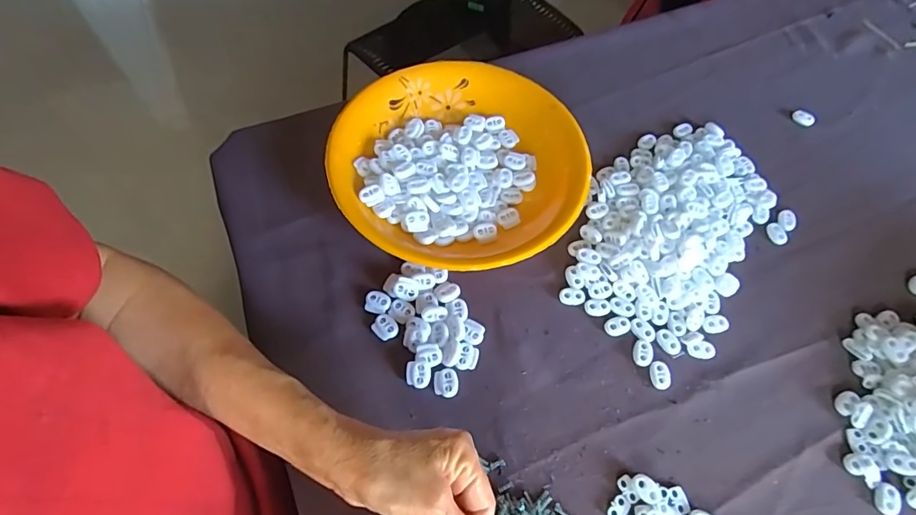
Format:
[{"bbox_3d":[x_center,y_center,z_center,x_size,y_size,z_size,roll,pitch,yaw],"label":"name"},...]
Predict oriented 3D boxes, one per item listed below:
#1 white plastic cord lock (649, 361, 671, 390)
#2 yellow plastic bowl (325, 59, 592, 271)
[{"bbox_3d":[0.166,0.097,0.383,0.016,0.004,0.022,2,62,-2],"label":"white plastic cord lock"},{"bbox_3d":[0.004,-0.090,0.451,0.231,0.039,0.232,1,62,-3],"label":"yellow plastic bowl"}]

